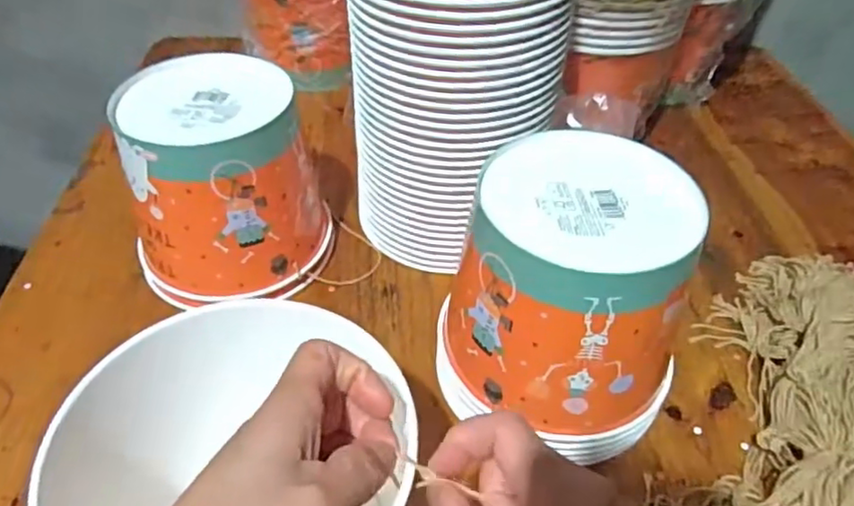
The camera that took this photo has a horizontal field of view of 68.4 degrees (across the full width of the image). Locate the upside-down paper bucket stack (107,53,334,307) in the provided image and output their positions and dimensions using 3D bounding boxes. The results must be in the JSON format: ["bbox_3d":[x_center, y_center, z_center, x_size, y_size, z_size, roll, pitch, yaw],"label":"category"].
[{"bbox_3d":[-0.162,-0.053,0.510,0.145,0.158,0.140,-13,44,-14],"label":"upside-down paper bucket stack"}]

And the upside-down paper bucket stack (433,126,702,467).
[{"bbox_3d":[0.094,0.033,0.417,0.146,0.166,0.142,18,46,19],"label":"upside-down paper bucket stack"}]

